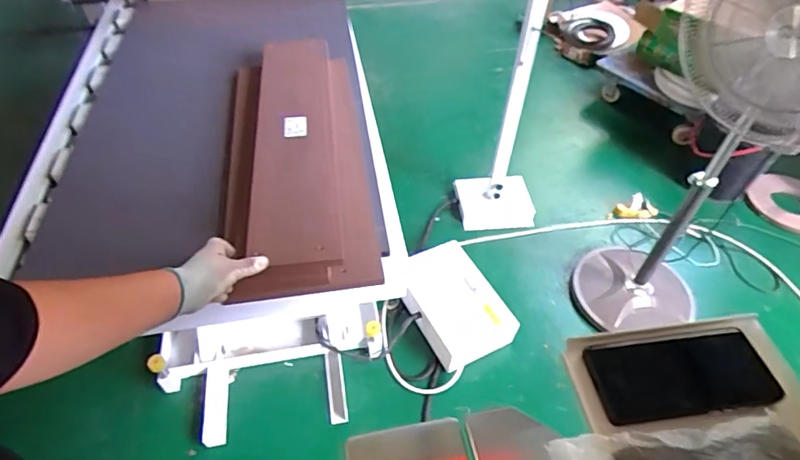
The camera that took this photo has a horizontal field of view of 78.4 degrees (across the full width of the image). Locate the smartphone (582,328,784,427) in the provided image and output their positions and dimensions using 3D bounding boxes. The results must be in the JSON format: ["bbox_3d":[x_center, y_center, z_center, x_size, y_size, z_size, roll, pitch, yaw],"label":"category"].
[{"bbox_3d":[0.262,0.135,0.464,0.159,0.013,0.077,-5,49,-5],"label":"smartphone"}]

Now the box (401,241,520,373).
[{"bbox_3d":[0.174,0.246,1.680,0.291,0.116,0.404,-22,53,-18],"label":"box"}]

